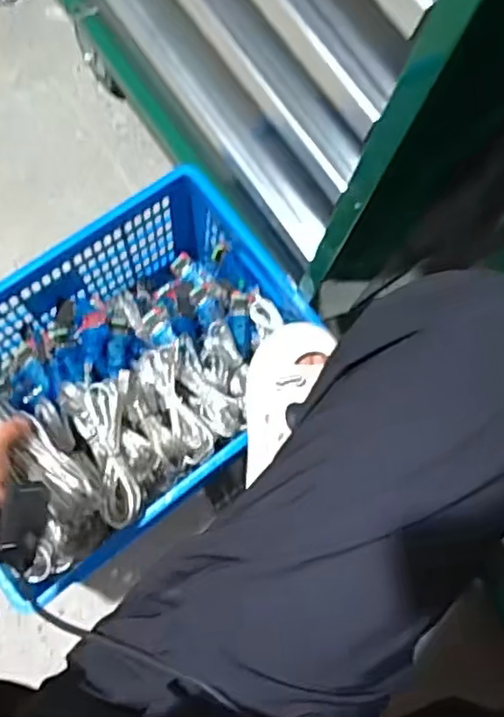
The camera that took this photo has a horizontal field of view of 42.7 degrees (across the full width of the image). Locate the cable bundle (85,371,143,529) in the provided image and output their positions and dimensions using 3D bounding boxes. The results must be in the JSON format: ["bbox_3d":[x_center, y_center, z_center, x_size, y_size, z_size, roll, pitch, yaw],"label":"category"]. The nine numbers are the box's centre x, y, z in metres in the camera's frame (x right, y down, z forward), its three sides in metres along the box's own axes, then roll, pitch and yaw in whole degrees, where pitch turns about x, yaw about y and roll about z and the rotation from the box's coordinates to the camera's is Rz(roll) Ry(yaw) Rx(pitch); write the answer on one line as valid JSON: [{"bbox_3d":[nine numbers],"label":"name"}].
[{"bbox_3d":[-0.156,0.104,0.729,0.049,0.042,0.164,-6,78,-6],"label":"cable bundle"}]

